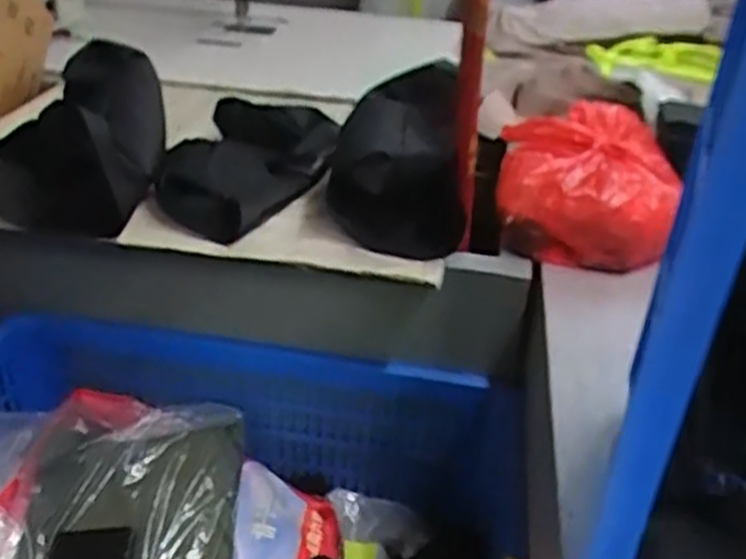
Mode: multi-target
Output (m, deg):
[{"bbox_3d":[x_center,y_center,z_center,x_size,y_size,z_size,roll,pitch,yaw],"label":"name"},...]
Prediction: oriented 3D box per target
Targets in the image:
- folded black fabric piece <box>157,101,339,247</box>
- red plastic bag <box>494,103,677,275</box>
[{"bbox_3d":[-0.145,-0.121,0.898,0.179,0.088,0.214,6,32,5],"label":"folded black fabric piece"},{"bbox_3d":[0.233,-0.108,0.884,0.188,0.109,0.212,10,33,11],"label":"red plastic bag"}]

